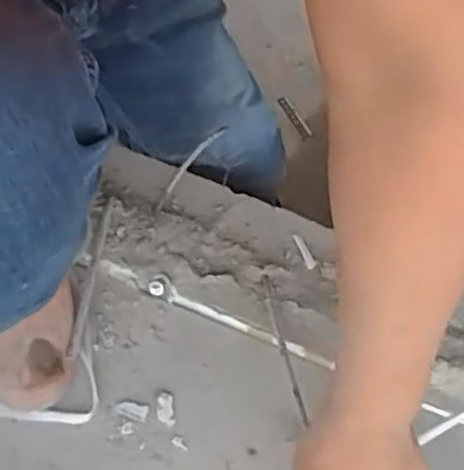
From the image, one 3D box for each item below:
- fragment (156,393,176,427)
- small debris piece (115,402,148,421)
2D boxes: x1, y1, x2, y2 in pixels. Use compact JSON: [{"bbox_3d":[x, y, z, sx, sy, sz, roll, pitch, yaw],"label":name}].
[{"bbox_3d":[-0.056,0.147,0.587,0.014,0.004,0.028,-6,62,-7],"label":"fragment"},{"bbox_3d":[-0.085,0.147,0.585,0.028,0.004,0.013,14,61,4],"label":"small debris piece"}]

